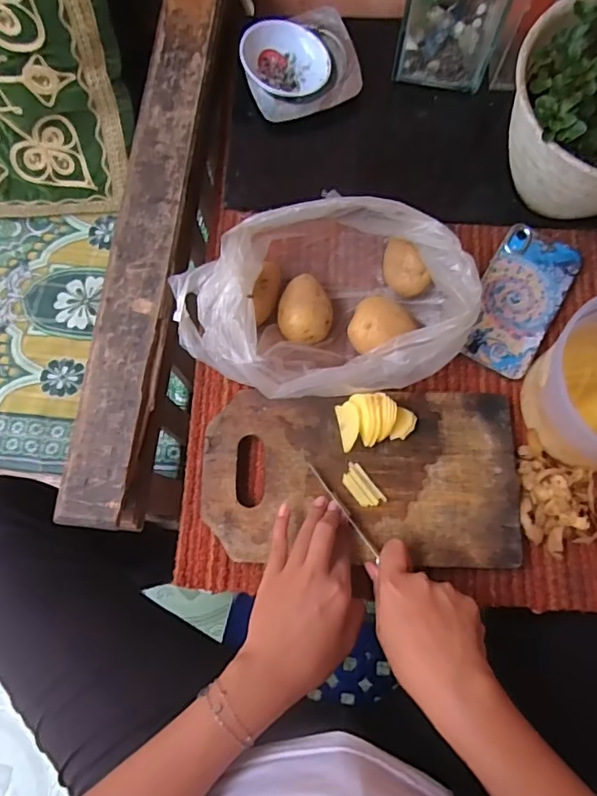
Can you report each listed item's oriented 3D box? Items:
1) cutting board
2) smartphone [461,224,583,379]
[{"bbox_3d":[0.054,0.065,0.465,0.270,0.017,0.151,3,76,2],"label":"cutting board"},{"bbox_3d":[0.216,-0.095,0.514,0.075,0.008,0.153,28,78,6],"label":"smartphone"}]

